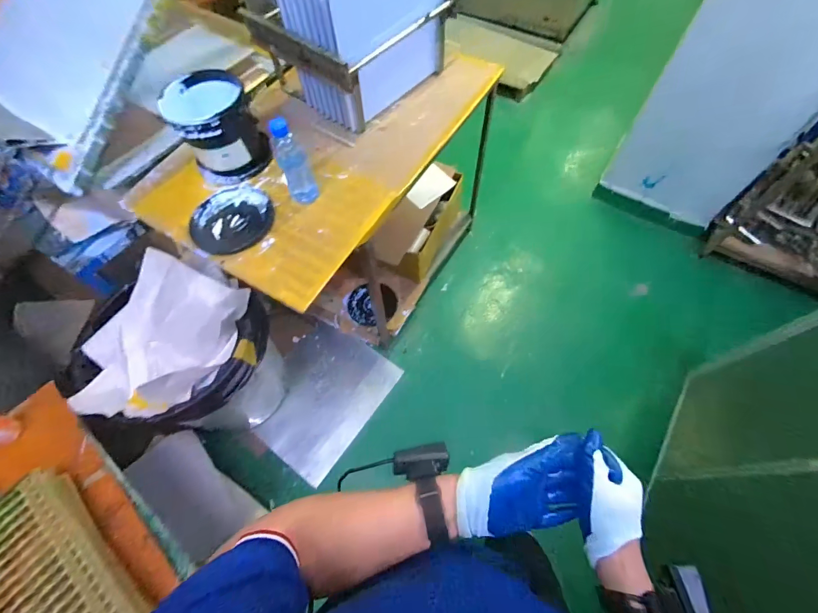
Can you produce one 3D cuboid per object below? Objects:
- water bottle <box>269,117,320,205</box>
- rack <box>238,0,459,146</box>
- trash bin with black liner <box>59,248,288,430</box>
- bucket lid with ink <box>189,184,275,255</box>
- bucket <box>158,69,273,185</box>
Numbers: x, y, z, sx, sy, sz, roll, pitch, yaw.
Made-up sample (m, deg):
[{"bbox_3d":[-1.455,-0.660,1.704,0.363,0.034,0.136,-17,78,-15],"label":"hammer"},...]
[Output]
[{"bbox_3d":[-0.265,-0.329,0.850,0.068,0.211,0.056,-22,63,-9],"label":"water bottle"},{"bbox_3d":[-0.164,-0.806,1.031,0.383,0.359,0.442,38,69,20],"label":"rack"},{"bbox_3d":[-0.713,0.198,1.202,0.482,0.670,0.425,12,63,9],"label":"trash bin with black liner"},{"bbox_3d":[-0.455,-0.228,0.937,0.203,0.024,0.209,-1,61,2],"label":"bucket lid with ink"},{"bbox_3d":[-0.505,-0.469,0.957,0.187,0.197,0.199,-1,61,2],"label":"bucket"}]

